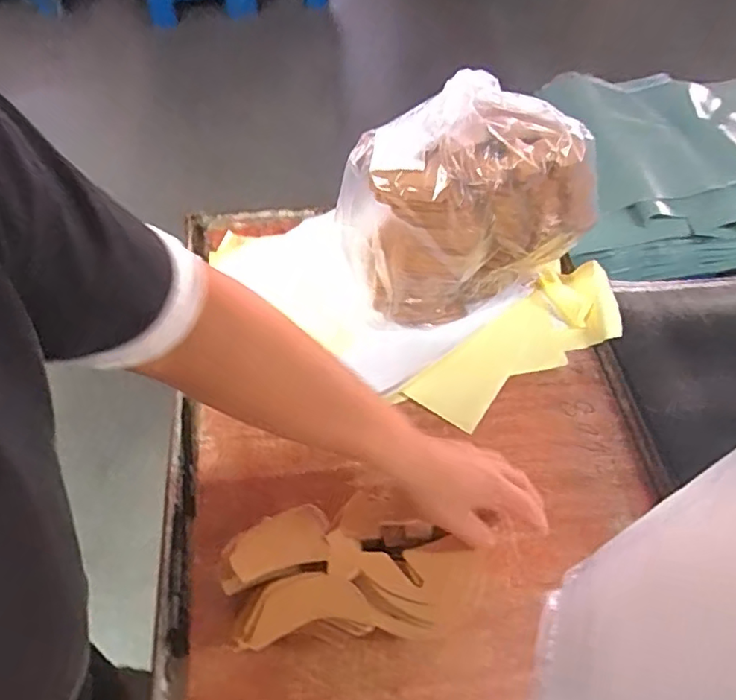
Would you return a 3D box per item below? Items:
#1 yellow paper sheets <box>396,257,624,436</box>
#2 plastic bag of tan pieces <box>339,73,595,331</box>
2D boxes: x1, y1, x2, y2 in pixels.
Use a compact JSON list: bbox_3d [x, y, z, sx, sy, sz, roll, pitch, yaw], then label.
[{"bbox_3d":[0.173,-0.010,0.670,0.279,0.044,0.112,-27,59,-18],"label":"yellow paper sheets"},{"bbox_3d":[0.107,-0.145,0.608,0.255,0.242,0.110,-14,56,-10],"label":"plastic bag of tan pieces"}]

